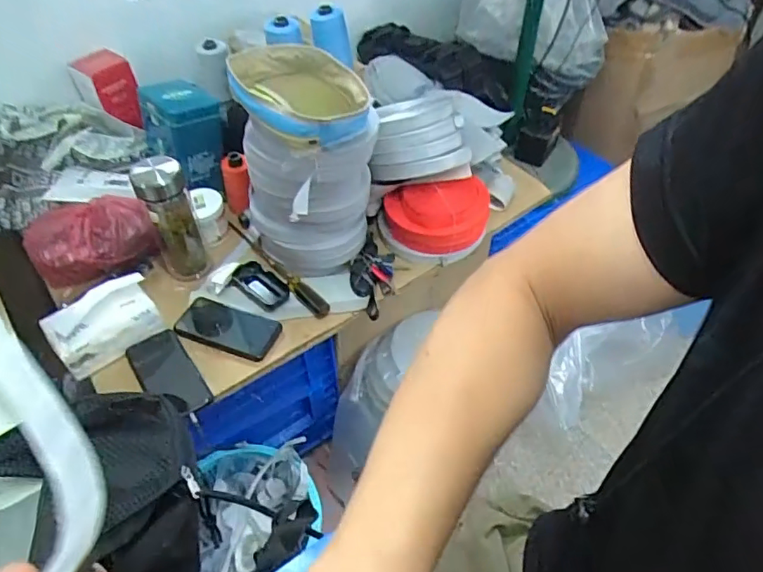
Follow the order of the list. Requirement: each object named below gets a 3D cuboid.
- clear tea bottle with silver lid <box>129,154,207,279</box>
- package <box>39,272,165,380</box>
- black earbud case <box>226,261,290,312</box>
[{"bbox_3d":[-0.348,-0.110,0.891,0.076,0.213,0.067,-20,51,-17],"label":"clear tea bottle with silver lid"},{"bbox_3d":[-0.422,0.057,0.815,0.148,0.085,0.081,-31,55,-25],"label":"package"},{"bbox_3d":[-0.203,-0.001,0.905,0.103,0.024,0.065,31,55,24],"label":"black earbud case"}]

